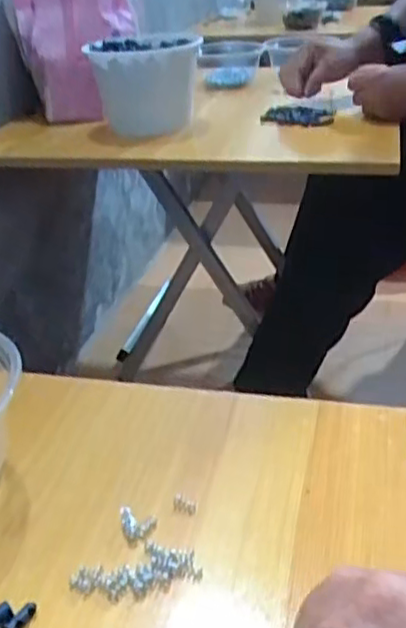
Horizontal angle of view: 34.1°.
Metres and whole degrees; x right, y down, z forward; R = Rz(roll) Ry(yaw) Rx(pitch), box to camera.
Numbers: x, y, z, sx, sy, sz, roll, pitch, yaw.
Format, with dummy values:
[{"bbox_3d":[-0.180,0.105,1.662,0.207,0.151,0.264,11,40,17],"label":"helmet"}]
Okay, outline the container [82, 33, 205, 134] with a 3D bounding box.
[{"bbox_3d":[-0.089,-0.340,0.964,0.137,0.122,0.160,-12,30,-14],"label":"container"}]

